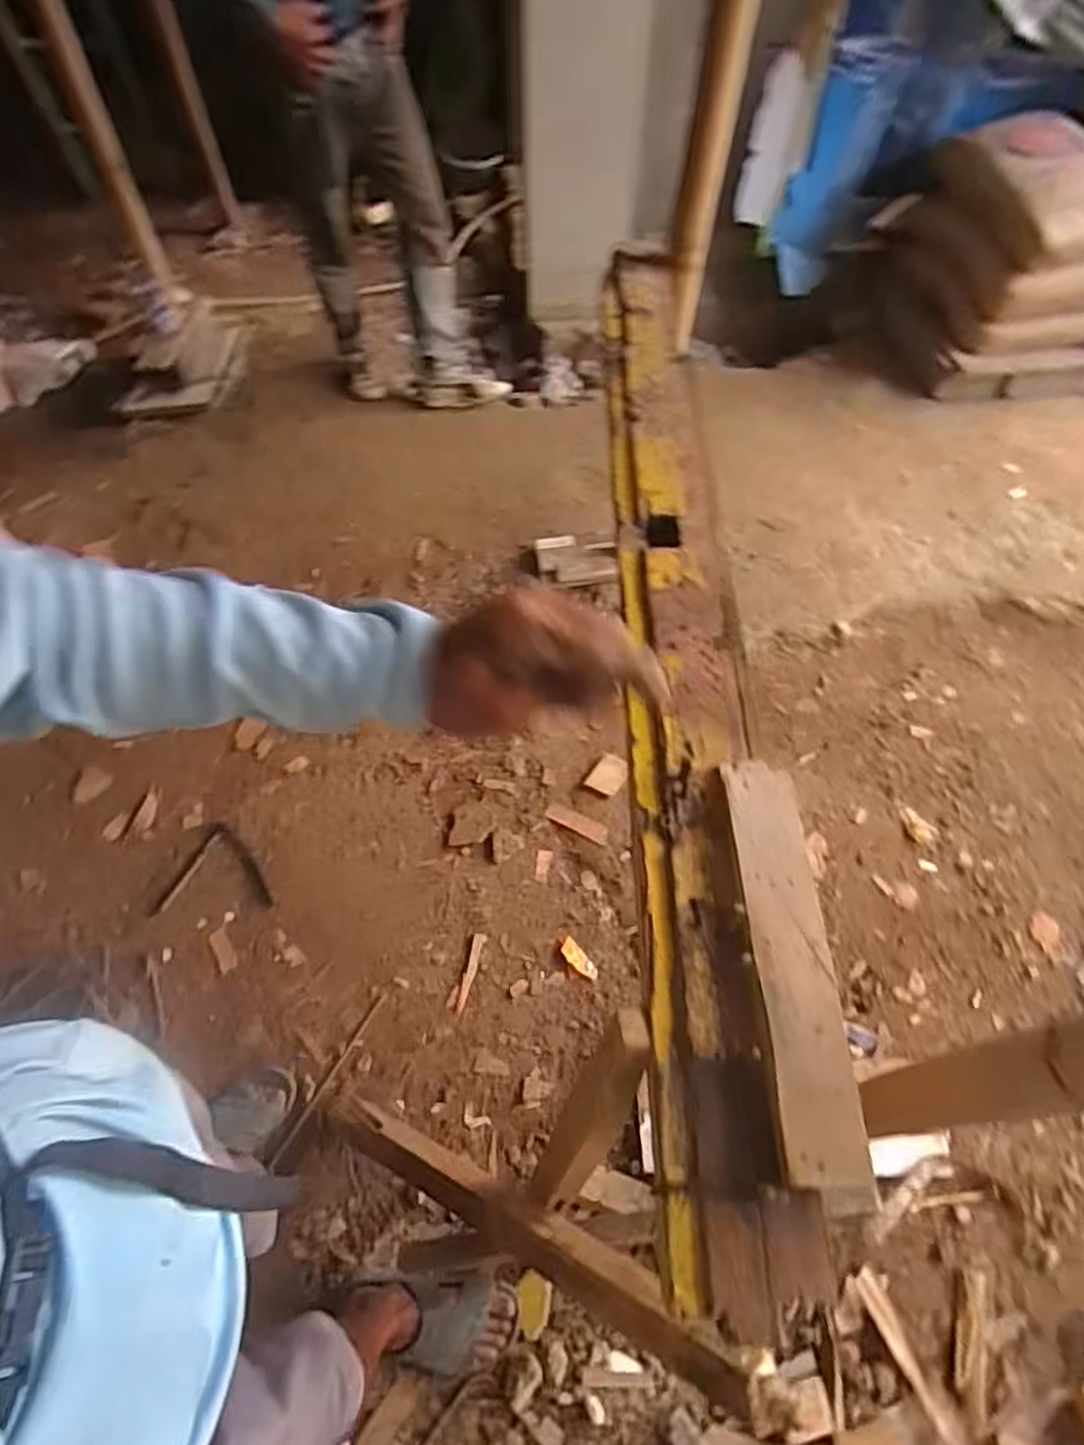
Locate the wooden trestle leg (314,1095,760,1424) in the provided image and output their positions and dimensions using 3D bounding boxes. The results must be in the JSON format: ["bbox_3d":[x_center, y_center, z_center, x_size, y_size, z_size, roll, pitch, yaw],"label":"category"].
[{"bbox_3d":[-0.058,0.603,0.911,0.736,0.085,0.061,-8,43,49],"label":"wooden trestle leg"}]

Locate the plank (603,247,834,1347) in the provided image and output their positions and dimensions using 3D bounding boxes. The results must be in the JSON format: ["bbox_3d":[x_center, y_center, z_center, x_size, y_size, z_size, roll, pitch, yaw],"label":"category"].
[{"bbox_3d":[0.152,-0.144,0.828,0.125,0.041,1.284,-1,57,2],"label":"plank"}]

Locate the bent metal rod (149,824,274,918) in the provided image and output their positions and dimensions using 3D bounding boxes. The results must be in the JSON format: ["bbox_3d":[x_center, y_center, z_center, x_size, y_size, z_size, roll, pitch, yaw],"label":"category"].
[{"bbox_3d":[-0.652,0.288,1.467,0.227,0.028,0.169,-6,57,-2],"label":"bent metal rod"}]

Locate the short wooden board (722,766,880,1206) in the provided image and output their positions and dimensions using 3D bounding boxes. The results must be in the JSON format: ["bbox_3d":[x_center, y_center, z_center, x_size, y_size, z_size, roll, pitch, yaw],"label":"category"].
[{"bbox_3d":[0.199,0.181,0.588,0.061,0.015,0.344,-1,57,2],"label":"short wooden board"}]

